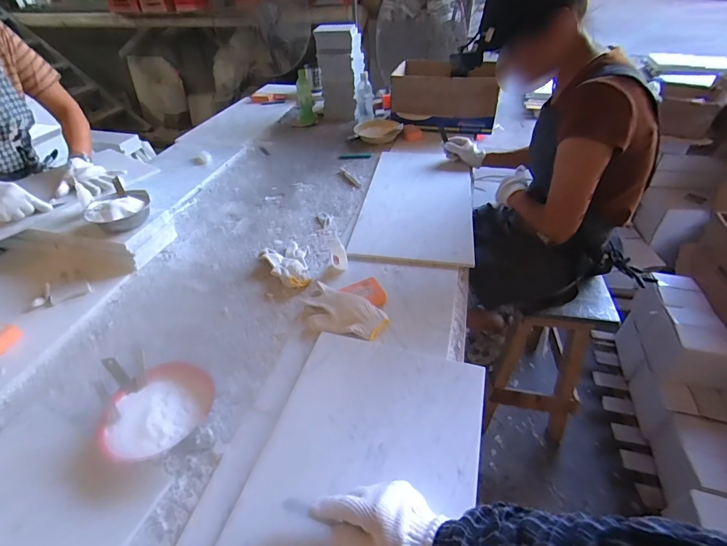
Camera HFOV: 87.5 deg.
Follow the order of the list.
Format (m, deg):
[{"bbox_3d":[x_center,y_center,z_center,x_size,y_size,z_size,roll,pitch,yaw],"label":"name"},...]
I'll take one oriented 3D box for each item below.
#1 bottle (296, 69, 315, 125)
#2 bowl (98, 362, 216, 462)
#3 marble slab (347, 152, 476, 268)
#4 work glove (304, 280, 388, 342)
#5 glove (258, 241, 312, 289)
[{"bbox_3d":[-0.251,-0.756,1.654,0.069,0.206,0.073,-9,43,-6],"label":"bottle"},{"bbox_3d":[-0.322,0.219,0.610,0.146,0.041,0.166,23,49,26],"label":"bowl"},{"bbox_3d":[0.163,-0.223,1.117,0.305,0.024,0.602,3,44,12],"label":"marble slab"},{"bbox_3d":[-0.049,0.084,0.763,0.180,0.053,0.105,22,48,25],"label":"work glove"},{"bbox_3d":[-0.172,-0.022,0.910,0.112,0.035,0.157,-25,47,-22],"label":"glove"}]

